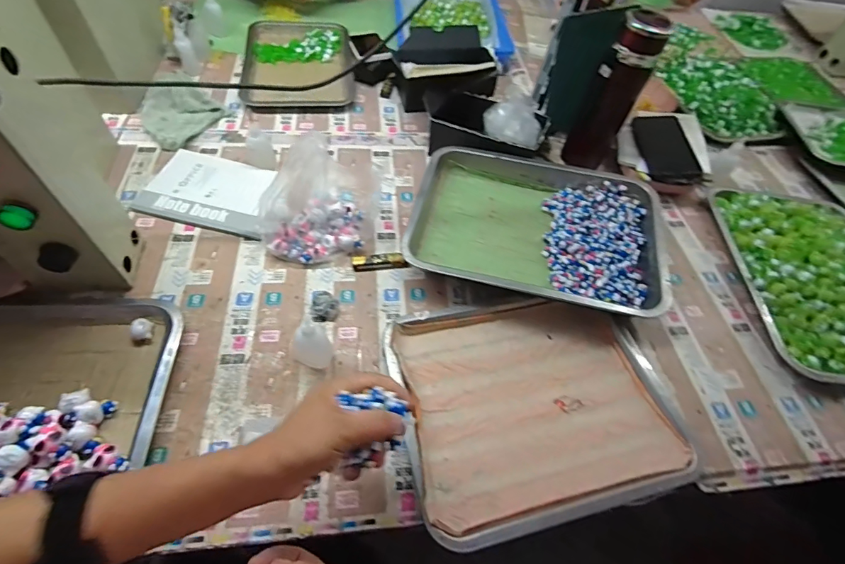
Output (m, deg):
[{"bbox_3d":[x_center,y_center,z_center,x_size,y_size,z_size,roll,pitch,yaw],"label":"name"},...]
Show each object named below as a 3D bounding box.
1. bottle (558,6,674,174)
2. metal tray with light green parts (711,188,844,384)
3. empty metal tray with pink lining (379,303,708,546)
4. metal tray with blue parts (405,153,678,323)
[{"bbox_3d":[0.292,-0.281,0.640,0.080,0.221,0.056,27,57,12],"label":"bottle"},{"bbox_3d":[0.580,-0.017,0.594,0.219,0.049,0.345,8,56,-1],"label":"metal tray with light green parts"},{"bbox_3d":[0.130,0.132,0.484,0.308,0.031,0.254,-9,58,-12],"label":"empty metal tray with pink lining"},{"bbox_3d":[0.168,-0.089,0.623,0.347,0.056,0.272,14,56,3],"label":"metal tray with blue parts"}]

